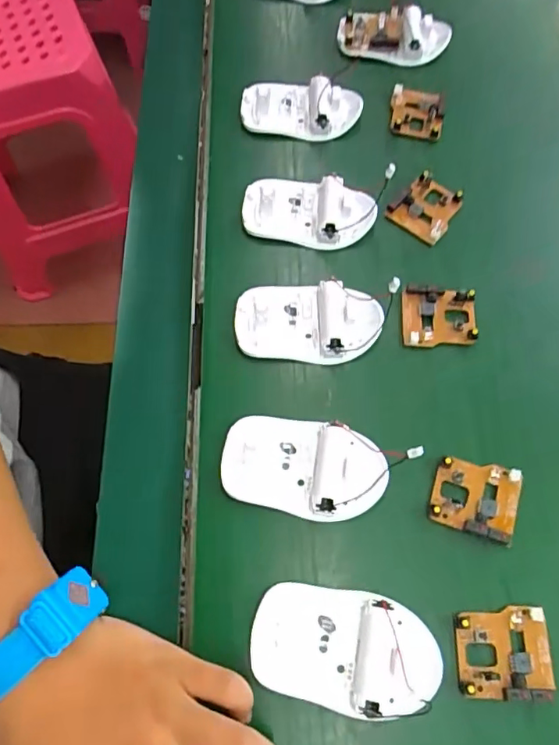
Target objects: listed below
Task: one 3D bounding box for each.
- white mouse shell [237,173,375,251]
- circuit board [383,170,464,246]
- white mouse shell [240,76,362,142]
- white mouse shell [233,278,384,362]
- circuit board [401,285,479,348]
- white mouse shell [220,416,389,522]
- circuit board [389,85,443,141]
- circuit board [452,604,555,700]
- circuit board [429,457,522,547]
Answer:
[{"bbox_3d":[0.021,-0.121,0.401,0.095,0.020,0.053,10,67,5],"label":"white mouse shell"},{"bbox_3d":[0.110,-0.126,0.408,0.044,0.014,0.048,32,70,13],"label":"circuit board"},{"bbox_3d":[0.017,-0.220,0.441,0.096,0.028,0.050,8,67,4],"label":"white mouse shell"},{"bbox_3d":[0.020,-0.036,0.362,0.096,0.021,0.055,5,67,3],"label":"white mouse shell"},{"bbox_3d":[0.109,-0.038,0.370,0.050,0.014,0.043,4,67,2],"label":"circuit board"},{"bbox_3d":[0.014,0.056,0.323,0.095,0.016,0.058,12,67,6],"label":"white mouse shell"},{"bbox_3d":[0.114,-0.217,0.448,0.041,0.010,0.050,5,67,3],"label":"circuit board"},{"bbox_3d":[0.120,0.149,0.286,0.050,0.008,0.044,1,67,1],"label":"circuit board"},{"bbox_3d":[0.117,0.074,0.320,0.050,0.008,0.044,18,68,8],"label":"circuit board"}]

